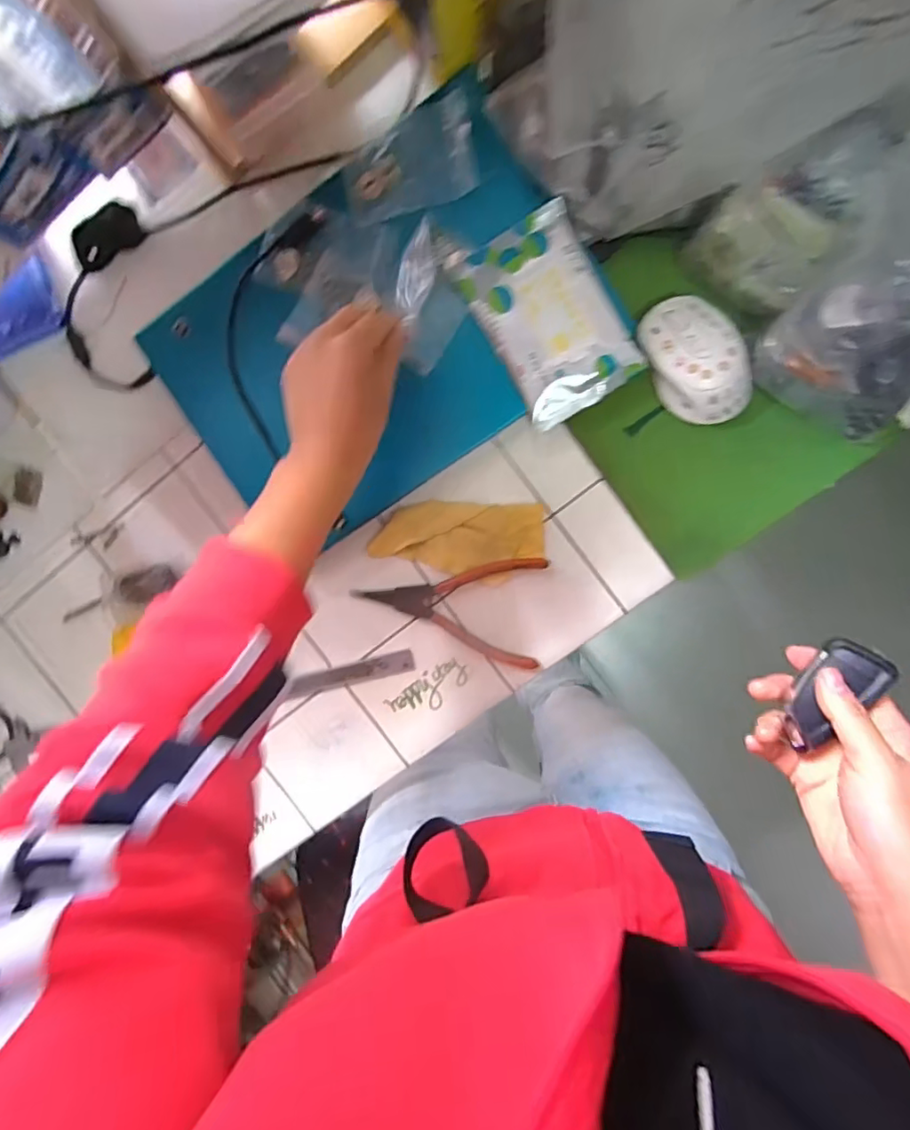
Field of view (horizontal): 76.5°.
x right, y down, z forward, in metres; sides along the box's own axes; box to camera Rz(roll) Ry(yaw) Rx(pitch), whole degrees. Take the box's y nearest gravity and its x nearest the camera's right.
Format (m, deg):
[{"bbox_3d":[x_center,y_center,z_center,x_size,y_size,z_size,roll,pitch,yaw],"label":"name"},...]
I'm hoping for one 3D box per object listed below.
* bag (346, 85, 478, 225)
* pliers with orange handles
[{"bbox_3d":[-0.036,-0.308,0.440,0.101,0.014,0.070,-14,94,9],"label":"bag"},{"bbox_3d":[-0.005,0.036,0.502,0.161,0.017,0.097,6,98,4],"label":"pliers with orange handles"}]

